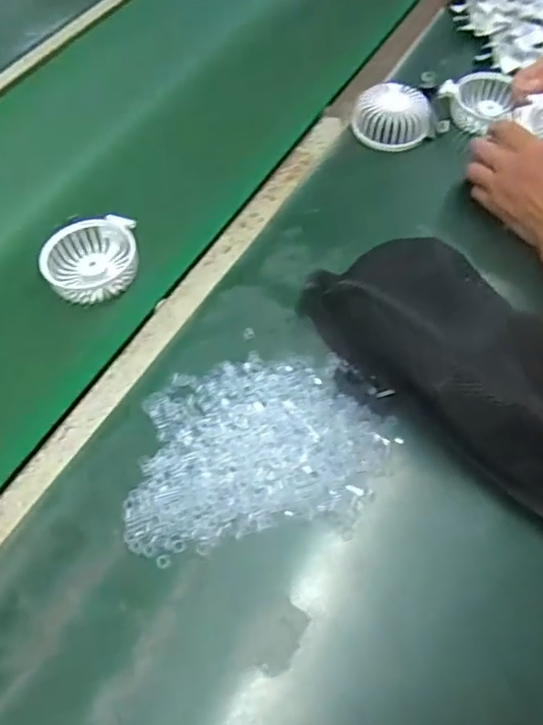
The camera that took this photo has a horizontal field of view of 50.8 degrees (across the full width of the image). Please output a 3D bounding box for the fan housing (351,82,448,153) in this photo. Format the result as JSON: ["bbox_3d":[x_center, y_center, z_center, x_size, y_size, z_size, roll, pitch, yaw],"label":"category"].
[{"bbox_3d":[0.142,-0.283,0.658,0.085,0.030,0.089,-1,58,2],"label":"fan housing"}]

